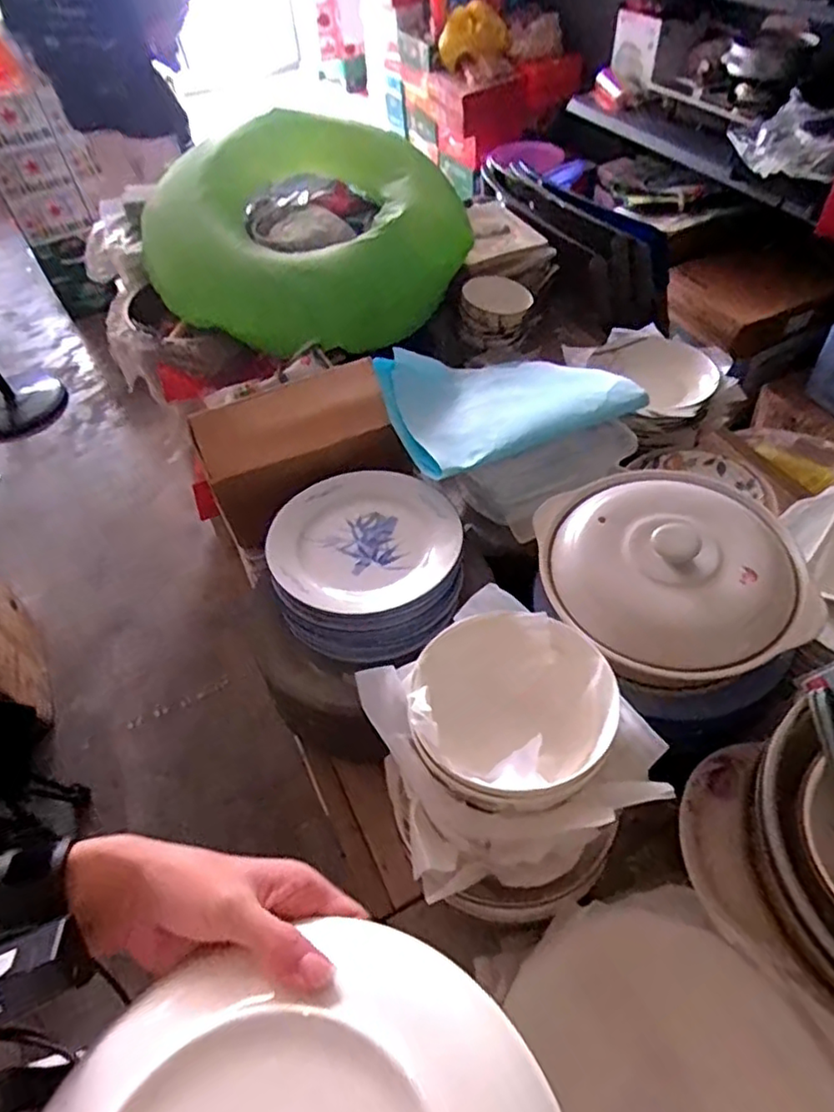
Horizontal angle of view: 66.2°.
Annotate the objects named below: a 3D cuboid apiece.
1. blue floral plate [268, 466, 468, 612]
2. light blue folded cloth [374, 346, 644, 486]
[{"bbox_3d":[-0.055,-0.021,0.654,0.184,0.033,0.189,-3,52,4],"label":"blue floral plate"},{"bbox_3d":[0.096,-0.195,0.752,0.274,0.079,0.196,-26,54,-14],"label":"light blue folded cloth"}]

